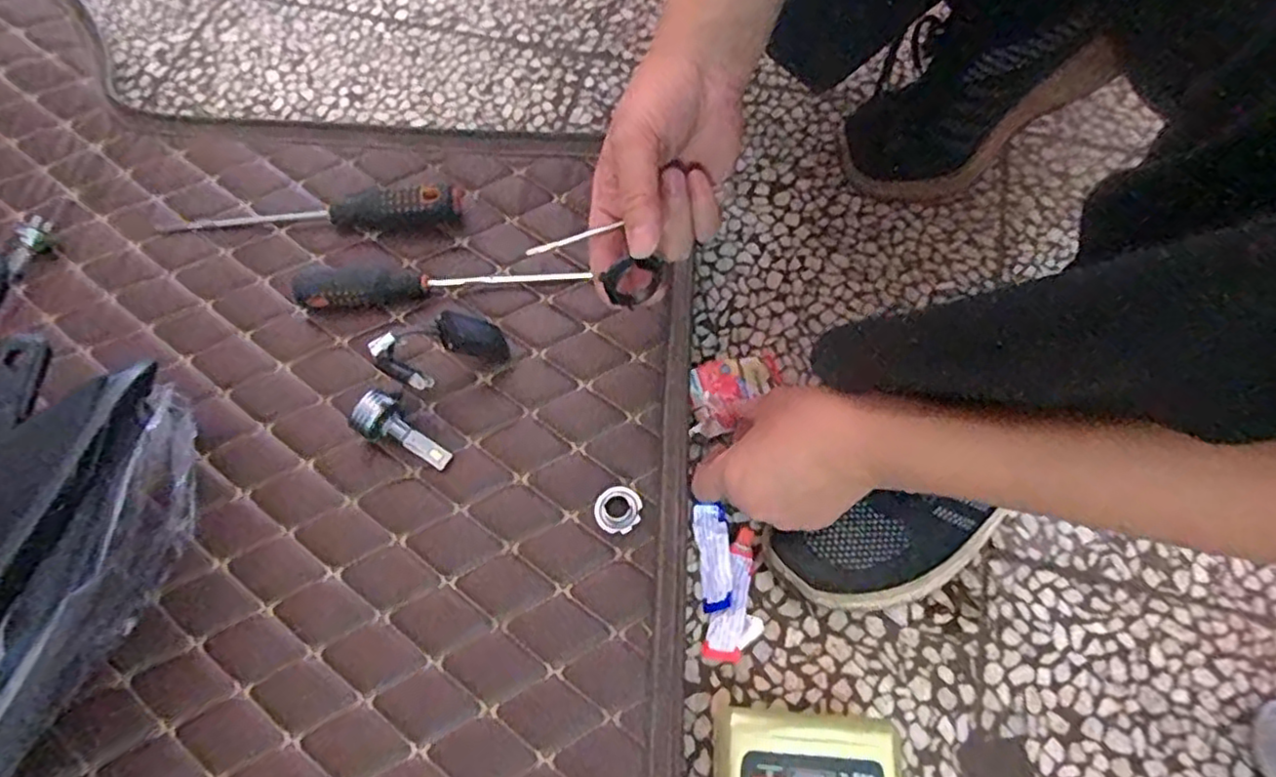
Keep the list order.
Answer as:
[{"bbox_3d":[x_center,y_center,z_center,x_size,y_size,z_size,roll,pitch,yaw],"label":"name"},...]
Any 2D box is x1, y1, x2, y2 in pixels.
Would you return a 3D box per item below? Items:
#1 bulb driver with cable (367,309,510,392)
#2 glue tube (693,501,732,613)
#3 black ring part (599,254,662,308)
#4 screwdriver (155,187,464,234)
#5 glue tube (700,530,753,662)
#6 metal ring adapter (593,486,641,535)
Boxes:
[{"bbox_3d":[-0.139,-0.026,0.485,0.045,0.065,0.077,40,71,16],"label":"bulb driver with cable"},{"bbox_3d":[0.051,0.113,0.461,0.021,0.011,0.070,-2,66,-2],"label":"glue tube"},{"bbox_3d":[-0.004,-0.062,0.381,0.032,0.032,0.012,-40,45,19],"label":"black ring part"},{"bbox_3d":[-0.269,-0.150,0.558,0.249,0.032,0.035,2,66,0],"label":"screwdriver"},{"bbox_3d":[0.064,0.136,0.450,0.023,0.014,0.082,16,66,6],"label":"glue tube"},{"bbox_3d":[-0.014,0.083,0.464,0.031,0.012,0.031,0,66,-1],"label":"metal ring adapter"}]

